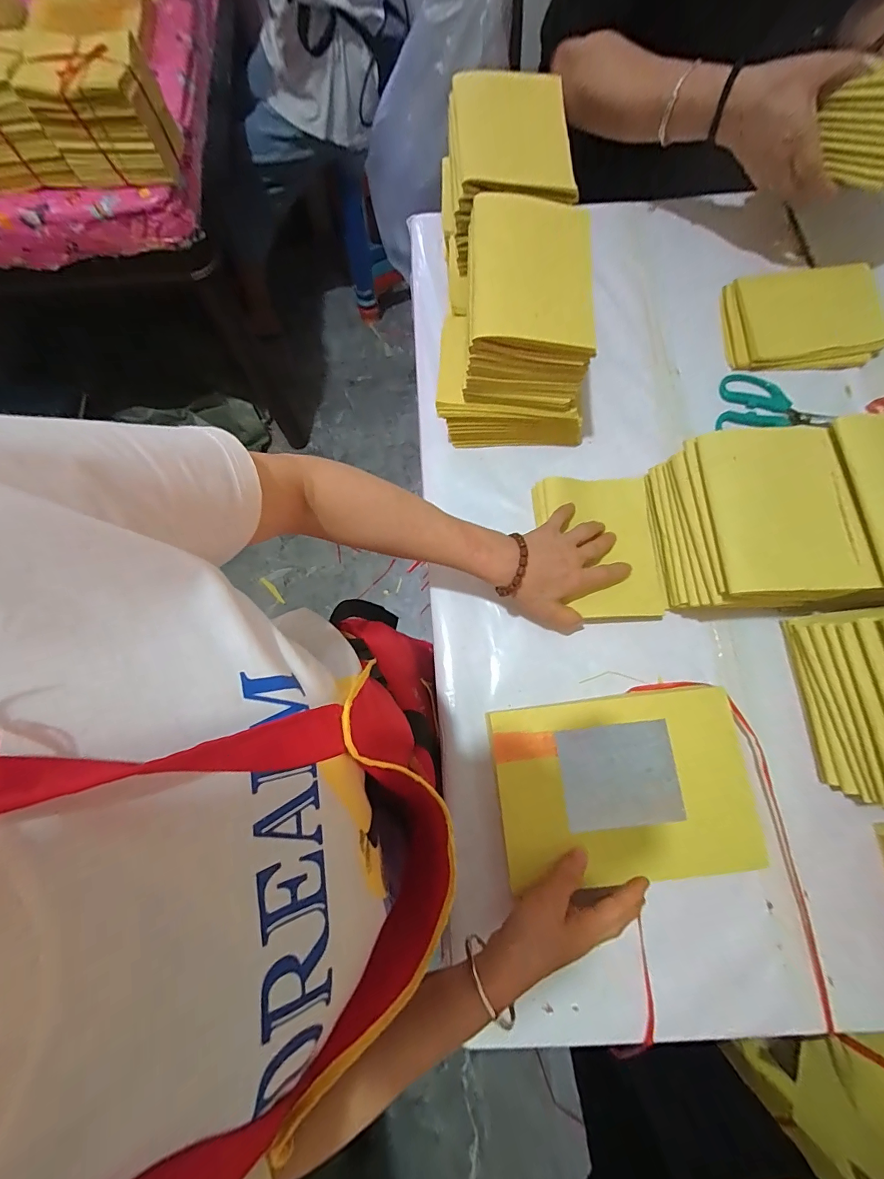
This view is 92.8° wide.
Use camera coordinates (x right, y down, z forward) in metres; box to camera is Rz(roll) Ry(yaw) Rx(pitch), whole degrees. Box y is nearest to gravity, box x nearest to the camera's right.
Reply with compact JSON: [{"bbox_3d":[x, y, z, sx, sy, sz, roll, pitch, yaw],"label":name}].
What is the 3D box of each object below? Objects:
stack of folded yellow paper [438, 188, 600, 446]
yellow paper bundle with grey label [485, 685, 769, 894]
[{"bbox_3d":[0.080,-0.285,0.467,0.163,0.151,0.185,0,77,2],"label":"stack of folded yellow paper"},{"bbox_3d":[0.169,0.185,0.401,0.226,0.020,0.158,-7,77,0],"label":"yellow paper bundle with grey label"}]

